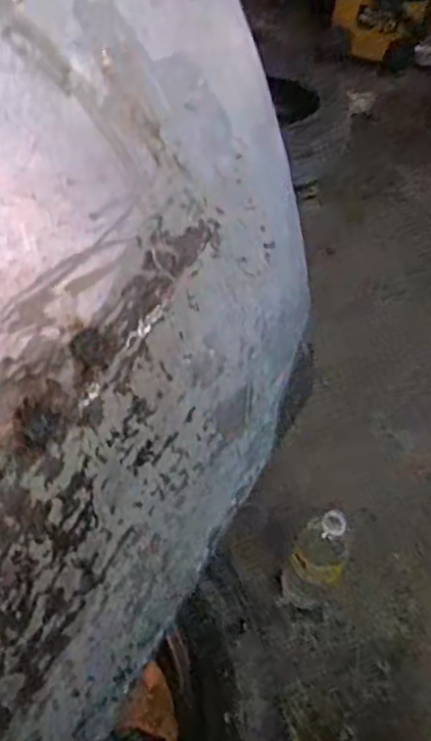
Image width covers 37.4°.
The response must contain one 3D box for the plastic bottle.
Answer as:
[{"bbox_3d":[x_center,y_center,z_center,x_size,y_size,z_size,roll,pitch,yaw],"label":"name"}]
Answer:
[{"bbox_3d":[0.163,0.287,0.987,0.082,0.209,0.088,3,48,-3],"label":"plastic bottle"}]

